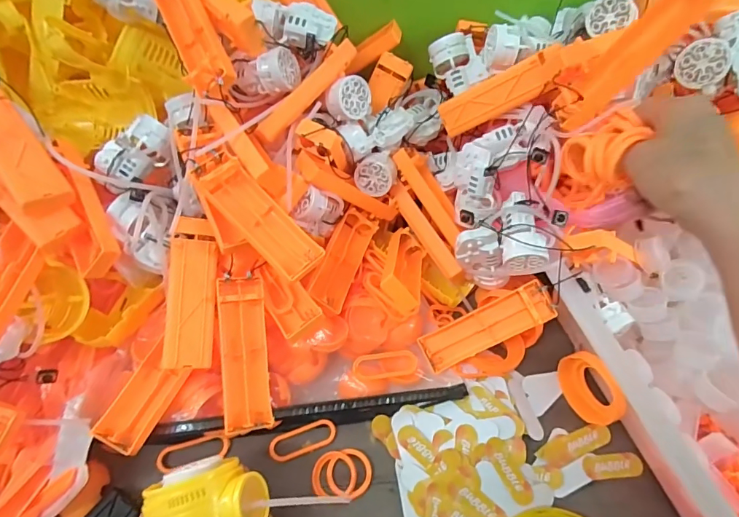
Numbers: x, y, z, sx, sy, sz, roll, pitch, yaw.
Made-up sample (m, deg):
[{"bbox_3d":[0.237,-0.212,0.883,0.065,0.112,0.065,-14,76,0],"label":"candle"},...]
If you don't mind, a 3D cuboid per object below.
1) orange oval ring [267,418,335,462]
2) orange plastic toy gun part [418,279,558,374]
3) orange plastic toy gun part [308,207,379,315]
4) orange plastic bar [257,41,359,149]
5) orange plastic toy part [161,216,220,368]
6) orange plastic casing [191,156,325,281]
[{"bbox_3d":[-0.054,0.149,0.352,0.054,0.006,0.022,-18,58,-13],"label":"orange oval ring"},{"bbox_3d":[0.096,0.057,0.360,0.110,0.017,0.033,-30,58,12],"label":"orange plastic toy gun part"},{"bbox_3d":[-0.023,-0.002,0.385,0.032,0.024,0.104,17,57,10],"label":"orange plastic toy gun part"},{"bbox_3d":[-0.051,-0.139,0.360,0.013,0.020,0.111,37,80,21],"label":"orange plastic bar"},{"bbox_3d":[-0.129,0.024,0.314,0.033,0.008,0.106,7,76,-27],"label":"orange plastic toy part"},{"bbox_3d":[-0.078,-0.029,0.316,0.099,0.015,0.034,45,64,2],"label":"orange plastic casing"}]

